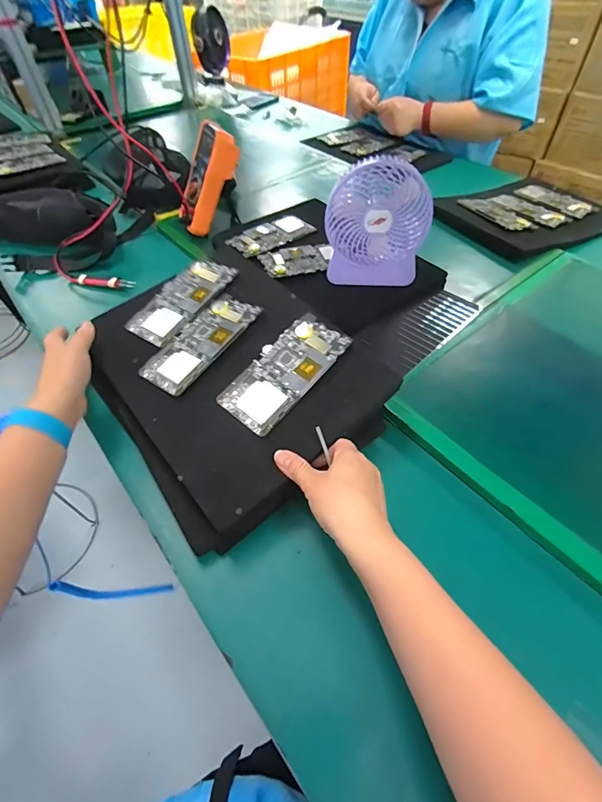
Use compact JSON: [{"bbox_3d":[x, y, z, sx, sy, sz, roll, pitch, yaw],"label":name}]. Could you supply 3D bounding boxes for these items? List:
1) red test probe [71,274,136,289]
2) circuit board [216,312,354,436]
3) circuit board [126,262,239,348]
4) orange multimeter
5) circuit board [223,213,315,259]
[{"bbox_3d":[-0.356,-0.212,0.682,0.118,0.020,0.021,5,51,7],"label":"red test probe"},{"bbox_3d":[-0.018,-0.035,0.437,0.074,0.004,0.155,36,71,20],"label":"circuit board"},{"bbox_3d":[-0.159,-0.138,0.520,0.075,0.005,0.153,31,68,20],"label":"circuit board"},{"bbox_3d":[-0.173,-0.399,0.701,0.054,0.176,0.073,1,41,-40],"label":"orange multimeter"},{"bbox_3d":[-0.051,-0.304,0.696,0.156,0.010,0.079,-38,58,-25],"label":"circuit board"}]

